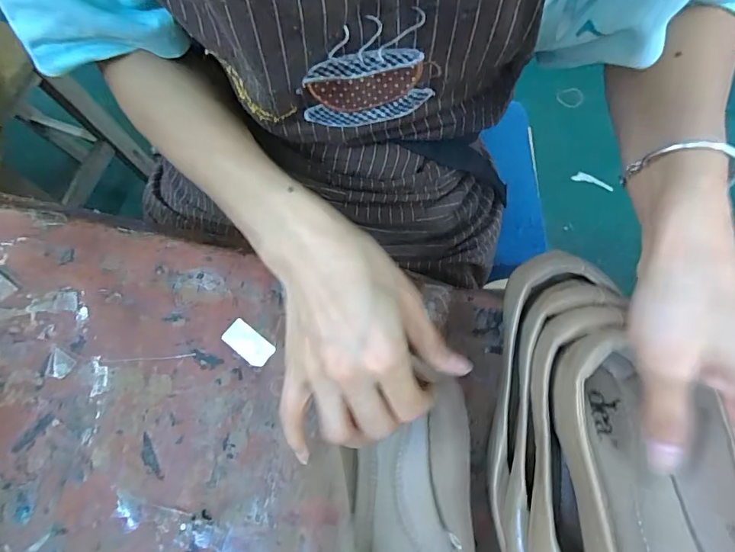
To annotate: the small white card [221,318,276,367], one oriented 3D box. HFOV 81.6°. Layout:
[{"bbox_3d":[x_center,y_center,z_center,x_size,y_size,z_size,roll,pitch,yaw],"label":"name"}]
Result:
[{"bbox_3d":[-0.092,0.051,0.327,0.040,0.004,0.020,38,78,11],"label":"small white card"}]

